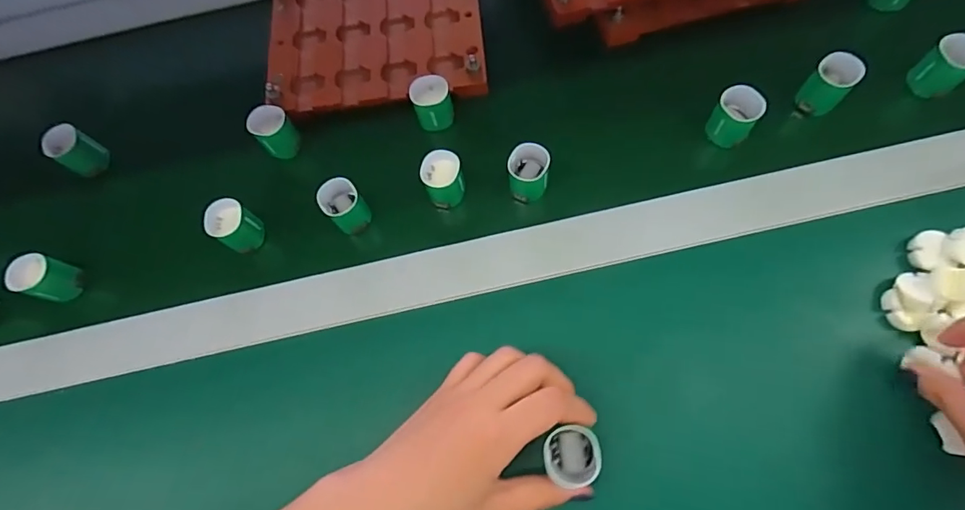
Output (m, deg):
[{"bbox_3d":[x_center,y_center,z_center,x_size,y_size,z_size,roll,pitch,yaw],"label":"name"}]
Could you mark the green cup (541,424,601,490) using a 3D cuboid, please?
[{"bbox_3d":[0.049,0.111,0.269,0.030,0.026,0.030,-1,68,2],"label":"green cup"}]

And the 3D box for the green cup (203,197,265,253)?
[{"bbox_3d":[-0.190,-0.022,0.375,0.031,0.032,0.031,-1,68,2],"label":"green cup"}]

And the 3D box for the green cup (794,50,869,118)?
[{"bbox_3d":[0.260,-0.127,0.367,0.029,0.040,0.026,41,75,16],"label":"green cup"}]

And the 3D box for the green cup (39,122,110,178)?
[{"bbox_3d":[-0.337,-0.086,0.408,0.032,0.036,0.031,-1,68,2],"label":"green cup"}]

